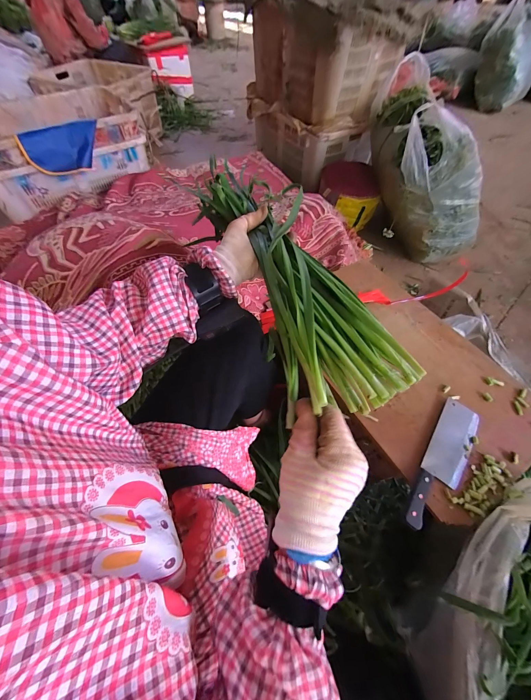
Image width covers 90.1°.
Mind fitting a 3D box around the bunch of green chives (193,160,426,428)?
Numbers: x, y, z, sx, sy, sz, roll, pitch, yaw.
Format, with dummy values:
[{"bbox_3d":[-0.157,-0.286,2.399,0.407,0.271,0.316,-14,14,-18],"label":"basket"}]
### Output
[{"bbox_3d":[0.006,-0.110,0.371,0.128,0.070,0.437,-24,64,-14],"label":"bunch of green chives"}]

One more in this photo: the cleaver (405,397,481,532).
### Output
[{"bbox_3d":[0.335,0.206,0.492,0.067,0.016,0.269,33,64,19],"label":"cleaver"}]

